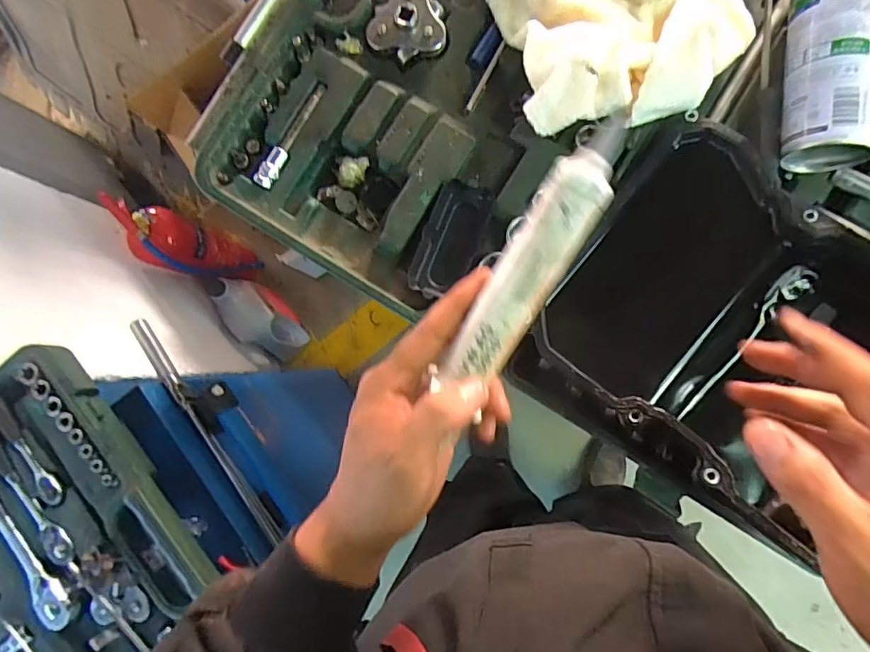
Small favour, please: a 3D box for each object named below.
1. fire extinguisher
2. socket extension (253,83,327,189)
[{"bbox_3d":[-0.610,-0.194,1.339,0.184,0.482,0.126,22,89,9],"label":"fire extinguisher"},{"bbox_3d":[-0.141,-0.185,0.497,0.018,0.013,0.115,27,90,9],"label":"socket extension"}]

